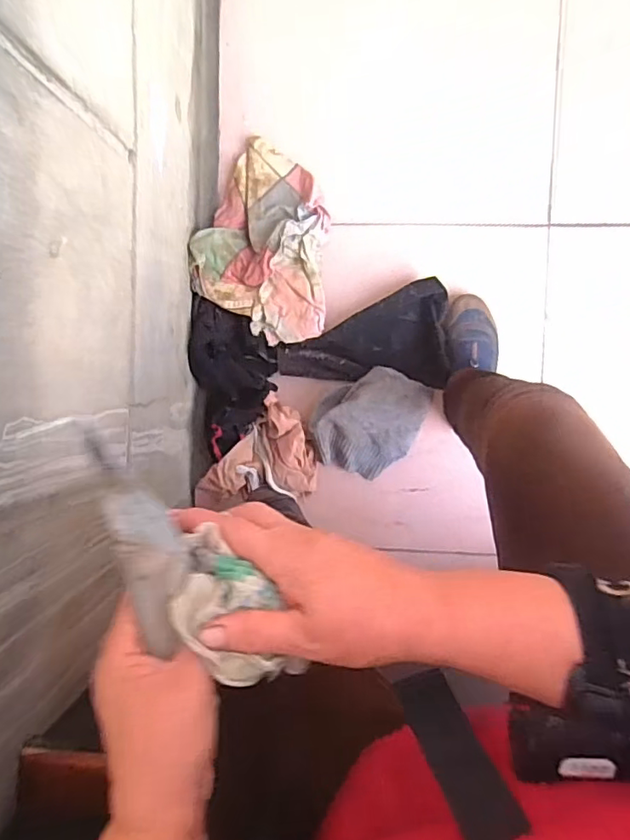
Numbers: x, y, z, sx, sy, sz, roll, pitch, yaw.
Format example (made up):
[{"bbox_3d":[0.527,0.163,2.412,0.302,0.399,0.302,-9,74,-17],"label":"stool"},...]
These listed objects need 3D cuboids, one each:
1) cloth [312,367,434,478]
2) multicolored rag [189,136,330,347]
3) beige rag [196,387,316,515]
[{"bbox_3d":[0.097,0.003,0.993,0.179,0.033,0.199,24,102,-9],"label":"cloth"},{"bbox_3d":[-0.097,-0.319,0.972,0.222,0.064,0.344,3,88,10],"label":"multicolored rag"},{"bbox_3d":[-0.092,0.098,1.011,0.158,0.080,0.242,38,94,9],"label":"beige rag"}]

